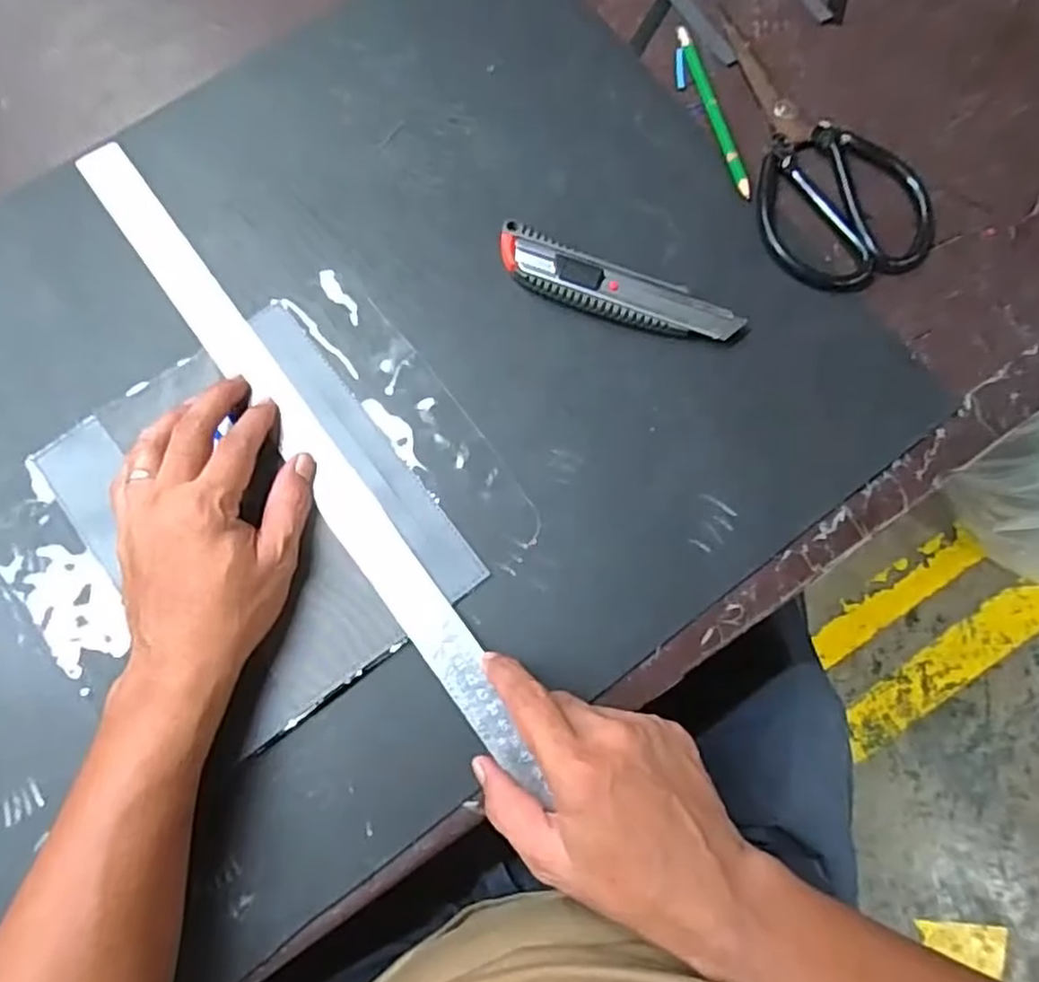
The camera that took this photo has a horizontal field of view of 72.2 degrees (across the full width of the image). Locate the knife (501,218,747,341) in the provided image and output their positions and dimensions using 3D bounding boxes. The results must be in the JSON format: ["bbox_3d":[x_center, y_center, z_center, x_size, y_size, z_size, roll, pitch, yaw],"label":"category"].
[{"bbox_3d":[0.060,-0.125,0.443,0.153,0.017,0.035,21,78,4],"label":"knife"}]

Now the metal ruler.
[{"bbox_3d":[-0.132,-0.036,0.426,0.035,0.010,0.473,-33,78,-19],"label":"metal ruler"}]

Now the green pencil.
[{"bbox_3d":[0.131,-0.257,0.478,0.010,0.005,0.140,-14,78,-3],"label":"green pencil"}]

